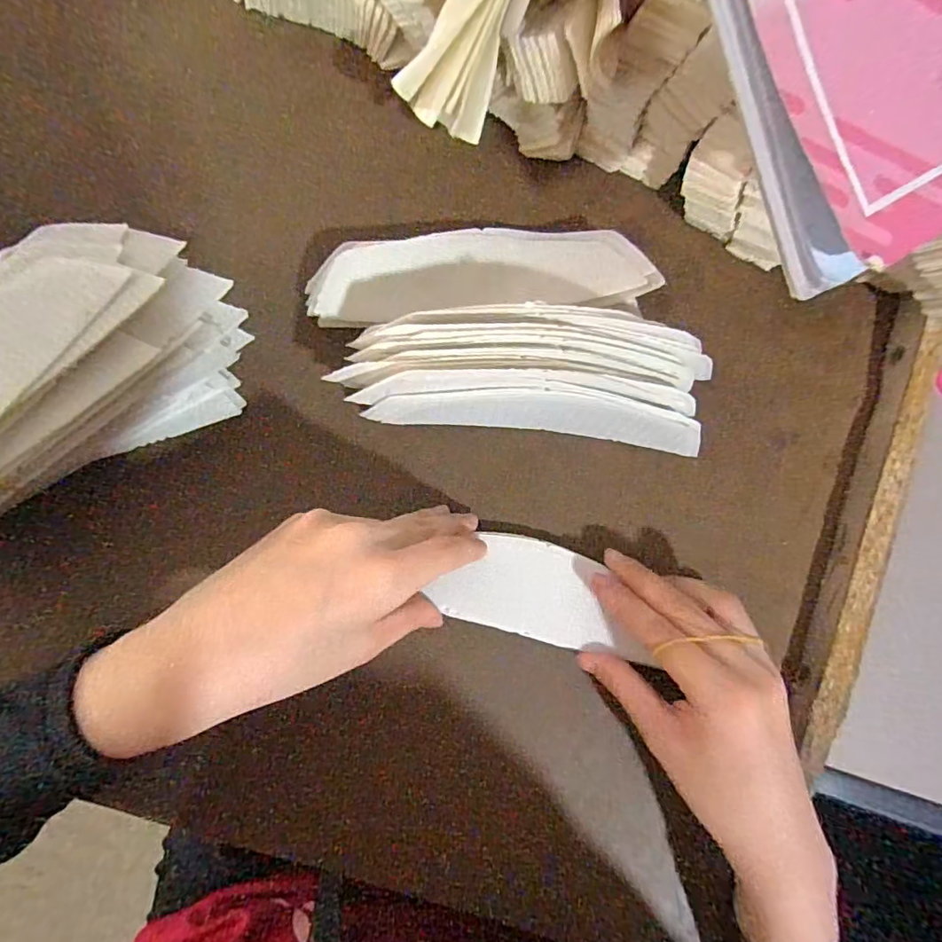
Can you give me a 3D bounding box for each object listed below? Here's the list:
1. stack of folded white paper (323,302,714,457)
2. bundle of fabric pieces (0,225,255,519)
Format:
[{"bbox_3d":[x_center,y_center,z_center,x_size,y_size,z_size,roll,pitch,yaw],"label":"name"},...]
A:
[{"bbox_3d":[0.036,-0.051,0.291,0.189,0.058,0.060,5,85,-4],"label":"stack of folded white paper"},{"bbox_3d":[-0.209,-0.021,0.248,0.090,0.067,0.218,45,74,-3],"label":"bundle of fabric pieces"}]

